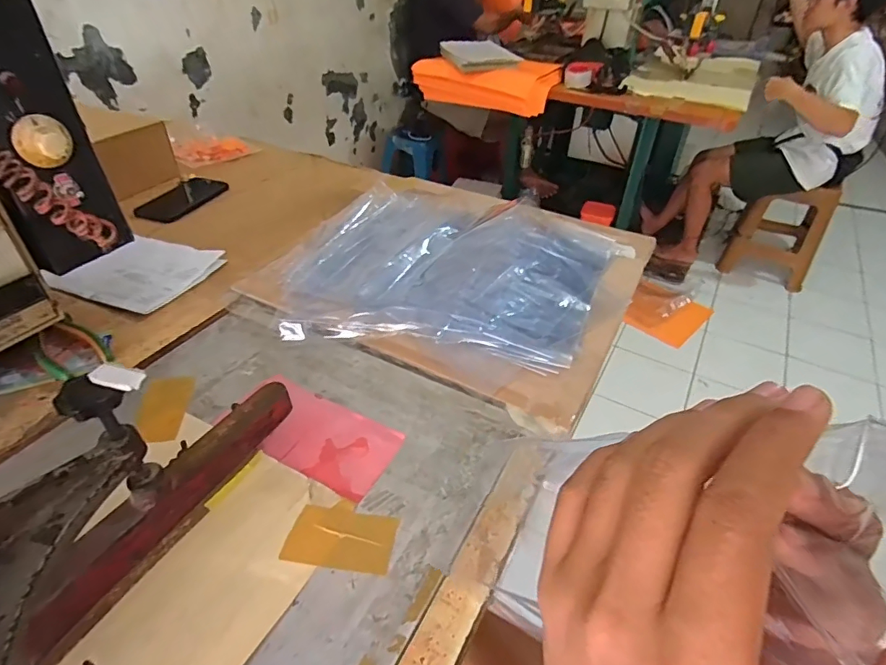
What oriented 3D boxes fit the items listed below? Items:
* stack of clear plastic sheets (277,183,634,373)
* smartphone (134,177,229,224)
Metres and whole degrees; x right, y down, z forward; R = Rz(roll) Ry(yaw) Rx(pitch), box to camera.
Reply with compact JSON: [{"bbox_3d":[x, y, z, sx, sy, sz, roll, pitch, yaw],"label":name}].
[{"bbox_3d":[0.014,-0.095,0.670,0.396,0.030,0.414,17,43,19],"label":"stack of clear plastic sheets"},{"bbox_3d":[-0.454,-0.232,0.841,0.069,0.016,0.168,14,40,12],"label":"smartphone"}]

